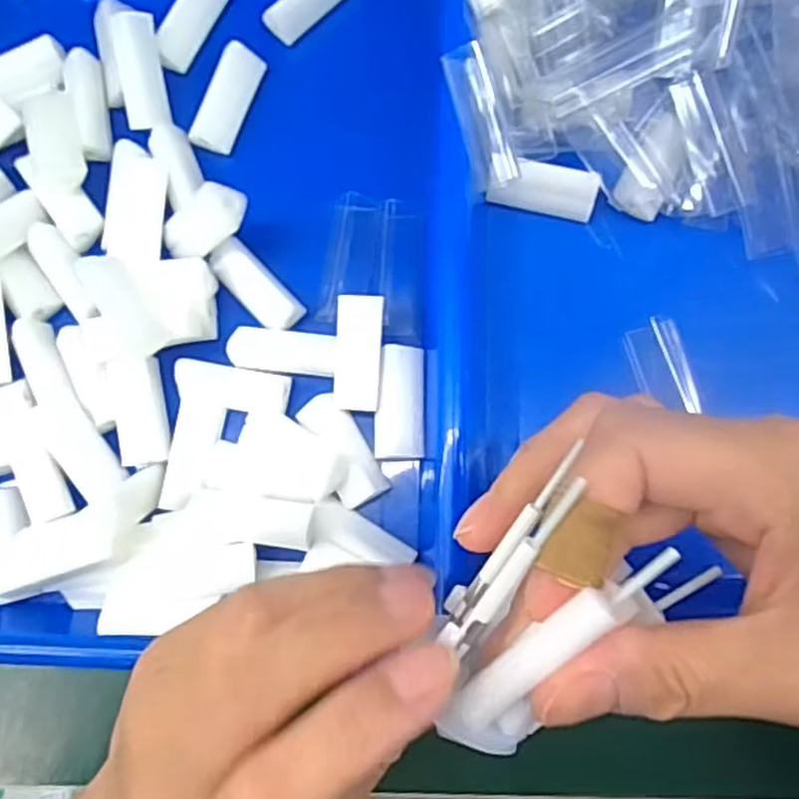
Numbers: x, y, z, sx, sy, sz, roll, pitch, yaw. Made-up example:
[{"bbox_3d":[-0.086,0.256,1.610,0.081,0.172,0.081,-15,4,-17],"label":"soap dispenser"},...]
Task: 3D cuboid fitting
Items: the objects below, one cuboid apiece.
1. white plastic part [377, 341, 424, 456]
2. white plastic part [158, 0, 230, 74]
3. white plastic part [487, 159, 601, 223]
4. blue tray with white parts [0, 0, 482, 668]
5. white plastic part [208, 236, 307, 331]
[{"bbox_3d":[0.000,0.001,0.290,0.020,0.011,0.044,0,81,4],"label":"white plastic part"},{"bbox_3d":[-0.094,-0.172,0.328,0.013,0.013,0.046,26,84,7],"label":"white plastic part"},{"bbox_3d":[0.061,-0.088,0.304,0.043,0.015,0.014,15,82,6],"label":"white plastic part"},{"bbox_3d":[-0.097,-0.071,0.308,0.240,0.034,0.341,1,81,4],"label":"blue tray with white parts"},{"bbox_3d":[-0.061,-0.048,0.307,0.018,0.008,0.044,-44,81,-4],"label":"white plastic part"}]

